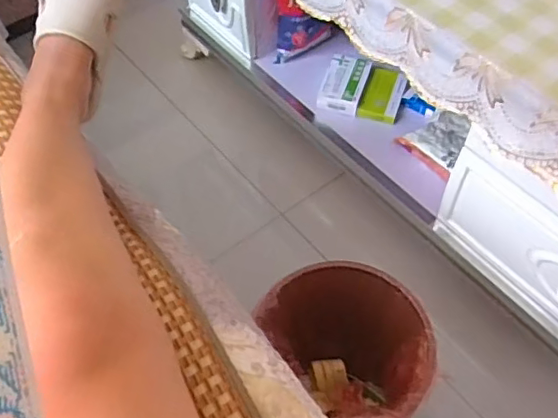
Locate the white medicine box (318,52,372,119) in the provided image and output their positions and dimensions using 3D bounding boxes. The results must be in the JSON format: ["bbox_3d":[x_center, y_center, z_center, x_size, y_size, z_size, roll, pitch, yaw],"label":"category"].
[{"bbox_3d":[0.133,-0.256,1.137,0.083,0.027,0.146,15,56,11],"label":"white medicine box"}]

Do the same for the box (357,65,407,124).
[{"bbox_3d":[0.209,-0.230,1.120,0.073,0.030,0.125,16,57,12],"label":"box"}]

